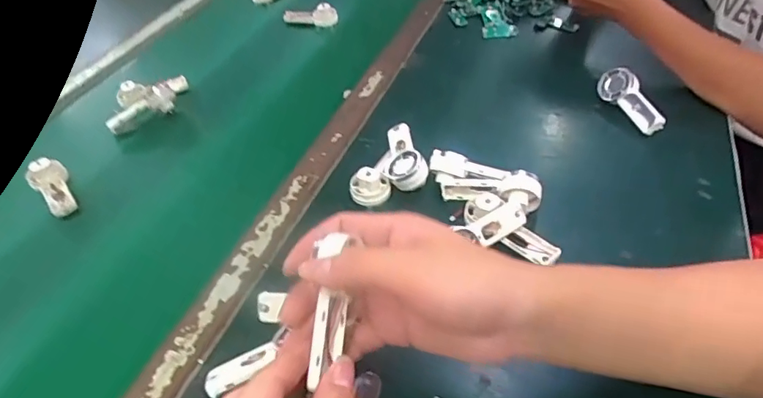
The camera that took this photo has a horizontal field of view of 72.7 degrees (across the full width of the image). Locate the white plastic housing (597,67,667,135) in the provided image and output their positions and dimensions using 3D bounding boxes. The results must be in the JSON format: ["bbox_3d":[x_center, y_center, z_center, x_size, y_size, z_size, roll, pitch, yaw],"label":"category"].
[{"bbox_3d":[0.291,-0.113,0.600,0.024,0.042,0.092,-22,64,-18],"label":"white plastic housing"}]

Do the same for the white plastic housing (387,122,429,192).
[{"bbox_3d":[0.025,-0.044,0.544,0.038,0.038,0.086,-5,44,0],"label":"white plastic housing"}]

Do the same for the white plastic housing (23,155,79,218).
[{"bbox_3d":[-0.360,-0.013,0.570,0.038,0.021,0.079,-31,63,-25],"label":"white plastic housing"}]

